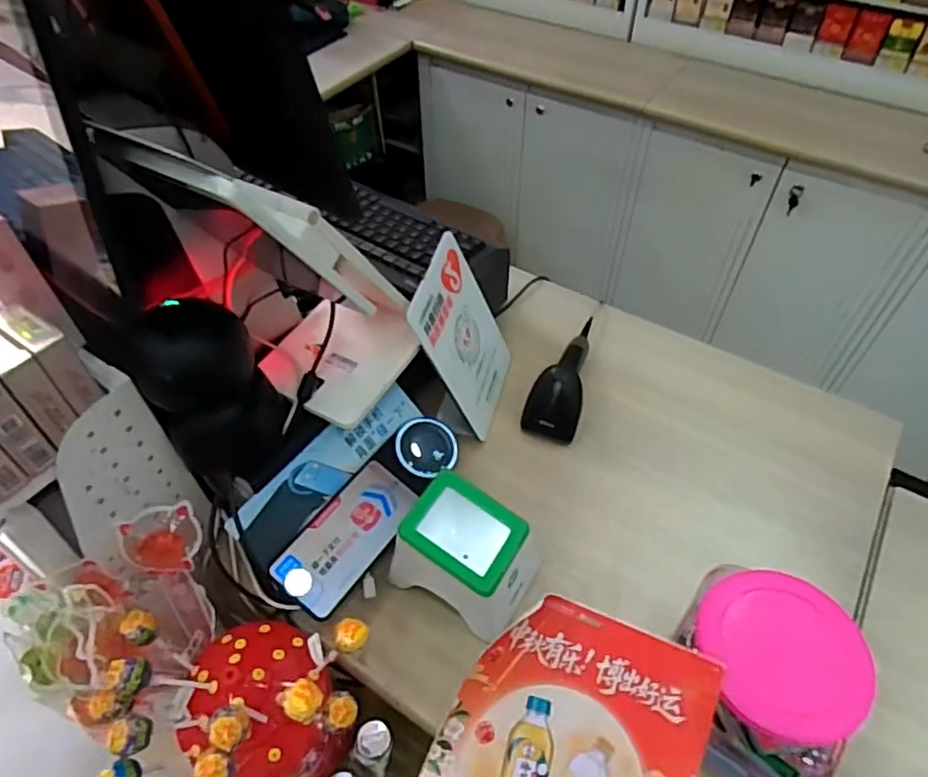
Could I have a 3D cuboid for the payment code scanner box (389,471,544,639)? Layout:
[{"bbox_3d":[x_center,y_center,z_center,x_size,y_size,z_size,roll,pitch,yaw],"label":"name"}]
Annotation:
[{"bbox_3d":[0.005,0.155,0.599,0.118,0.099,0.109,27,55,21],"label":"payment code scanner box"}]

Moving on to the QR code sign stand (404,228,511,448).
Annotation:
[{"bbox_3d":[0.004,-0.059,0.726,0.091,0.183,0.152,10,51,9],"label":"QR code sign stand"}]

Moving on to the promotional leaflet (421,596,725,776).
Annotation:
[{"bbox_3d":[0.054,0.238,0.373,0.143,0.017,0.202,19,72,20],"label":"promotional leaflet"}]

